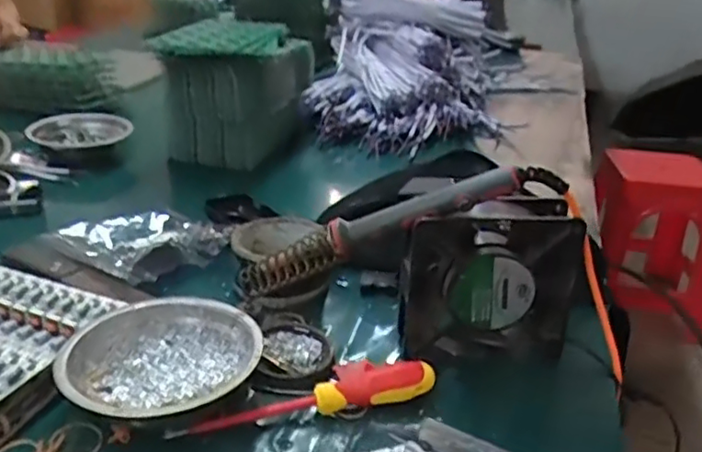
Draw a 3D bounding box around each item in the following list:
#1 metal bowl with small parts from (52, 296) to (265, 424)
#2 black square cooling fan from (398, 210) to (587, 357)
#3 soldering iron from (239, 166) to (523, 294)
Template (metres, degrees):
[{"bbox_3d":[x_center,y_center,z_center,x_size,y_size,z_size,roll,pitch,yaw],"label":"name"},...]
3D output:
[{"bbox_3d":[-0.131,0.097,0.439,0.131,0.032,0.126,3,26,-1],"label":"metal bowl with small parts"},{"bbox_3d":[0.106,0.046,0.485,0.129,0.128,0.033,3,26,-1],"label":"black square cooling fan"},{"bbox_3d":[0.012,0.004,0.478,0.232,0.029,0.026,-22,18,22],"label":"soldering iron"}]

